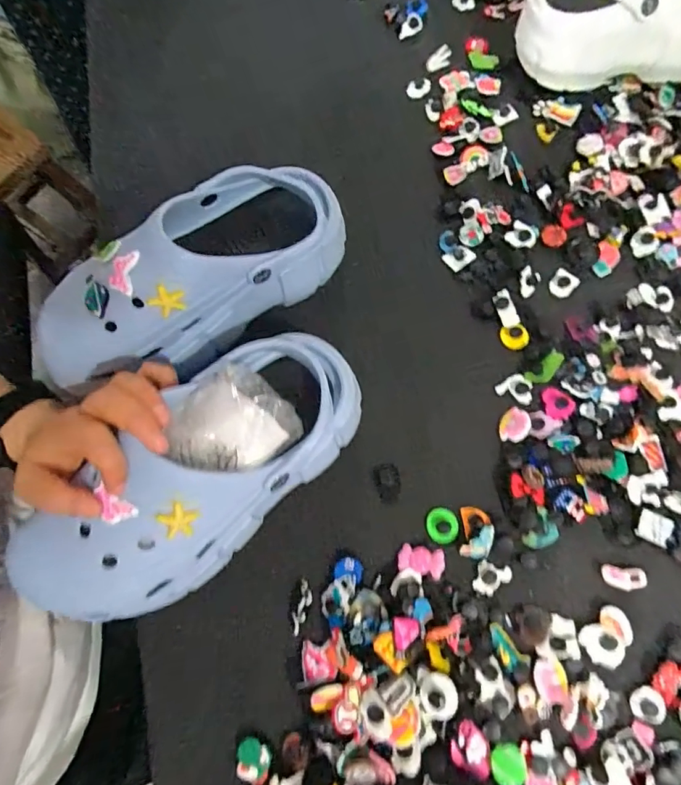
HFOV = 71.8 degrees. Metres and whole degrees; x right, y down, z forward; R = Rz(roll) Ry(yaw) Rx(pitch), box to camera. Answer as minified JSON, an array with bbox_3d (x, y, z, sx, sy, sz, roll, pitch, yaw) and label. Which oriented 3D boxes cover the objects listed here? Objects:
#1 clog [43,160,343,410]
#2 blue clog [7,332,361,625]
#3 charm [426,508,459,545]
[{"bbox_3d":[-0.118,-0.095,0.368,0.256,0.089,0.107,-35,76,-9],"label":"clog"},{"bbox_3d":[-0.094,0.053,0.317,0.252,0.083,0.098,-42,77,-10],"label":"blue clog"},{"bbox_3d":[0.080,0.104,0.368,0.024,0.004,0.026,-6,74,-1],"label":"charm"}]

